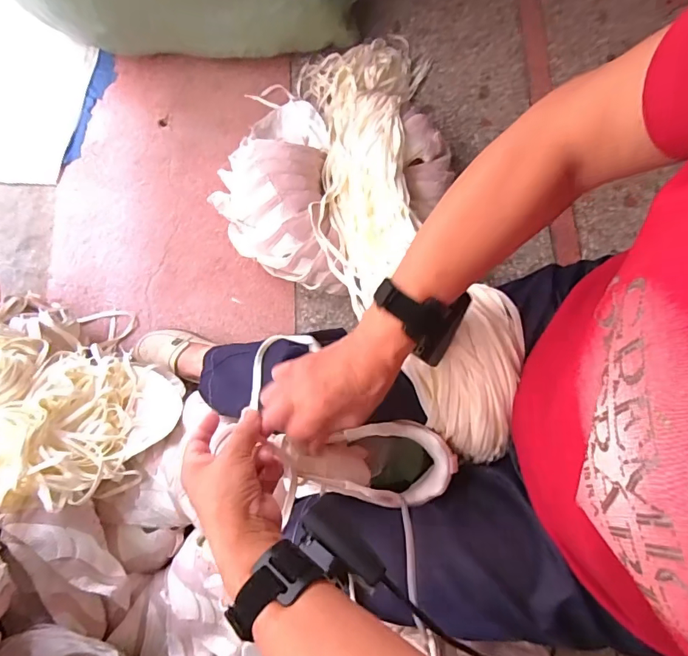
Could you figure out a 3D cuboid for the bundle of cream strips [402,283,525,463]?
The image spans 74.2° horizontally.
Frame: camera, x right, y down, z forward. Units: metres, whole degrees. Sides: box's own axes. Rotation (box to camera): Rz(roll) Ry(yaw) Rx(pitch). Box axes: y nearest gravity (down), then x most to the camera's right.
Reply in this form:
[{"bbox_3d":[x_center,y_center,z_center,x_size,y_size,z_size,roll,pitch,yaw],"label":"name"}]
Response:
[{"bbox_3d":[0.113,0.041,0.440,0.098,0.062,0.162,4,77,1],"label":"bundle of cream strips"}]

